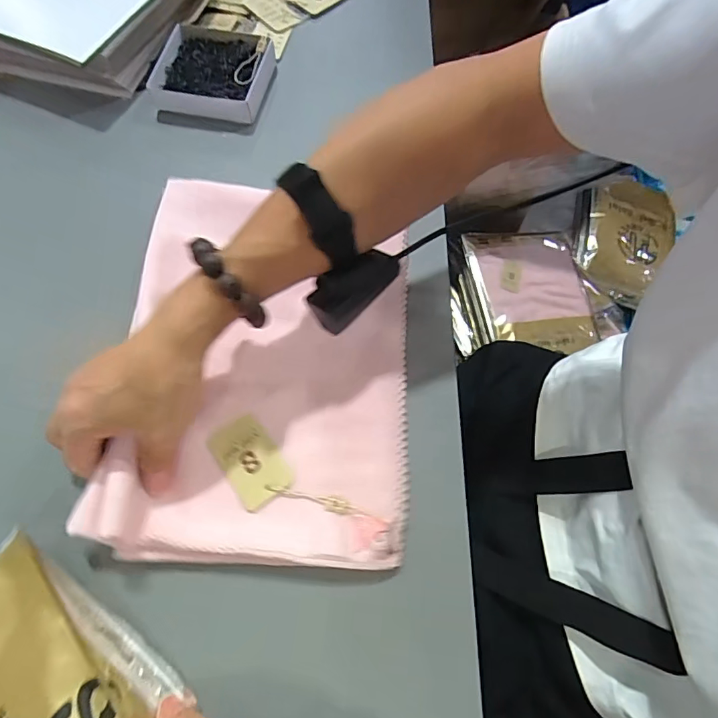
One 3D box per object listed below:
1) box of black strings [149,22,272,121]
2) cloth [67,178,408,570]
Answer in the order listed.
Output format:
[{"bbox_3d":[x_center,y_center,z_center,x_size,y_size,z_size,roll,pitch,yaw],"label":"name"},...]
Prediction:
[{"bbox_3d":[-0.155,-0.301,0.492,0.113,0.029,0.102,12,67,5],"label":"box of black strings"},{"bbox_3d":[-0.072,-0.011,0.358,0.215,0.042,0.304,2,70,1],"label":"cloth"}]

